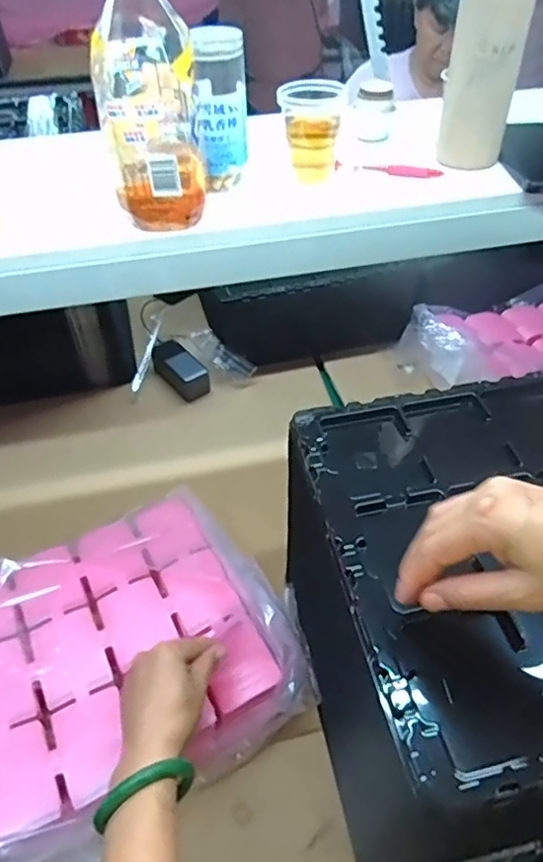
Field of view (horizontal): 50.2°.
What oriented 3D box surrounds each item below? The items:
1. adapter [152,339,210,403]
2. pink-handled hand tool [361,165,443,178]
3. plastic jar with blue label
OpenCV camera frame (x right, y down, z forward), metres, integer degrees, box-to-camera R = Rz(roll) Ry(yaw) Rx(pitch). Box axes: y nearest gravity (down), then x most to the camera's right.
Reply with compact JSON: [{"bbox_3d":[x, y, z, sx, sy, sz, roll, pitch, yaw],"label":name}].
[{"bbox_3d":[-0.172,-0.115,1.091,0.063,0.054,0.133,-30,52,-25],"label":"adapter"},{"bbox_3d":[0.137,-0.271,0.608,0.081,0.014,0.008,13,47,15],"label":"pink-handled hand tool"},{"bbox_3d":[-0.049,-0.308,0.557,0.051,0.130,0.062,-2,45,0],"label":"plastic jar with blue label"}]

